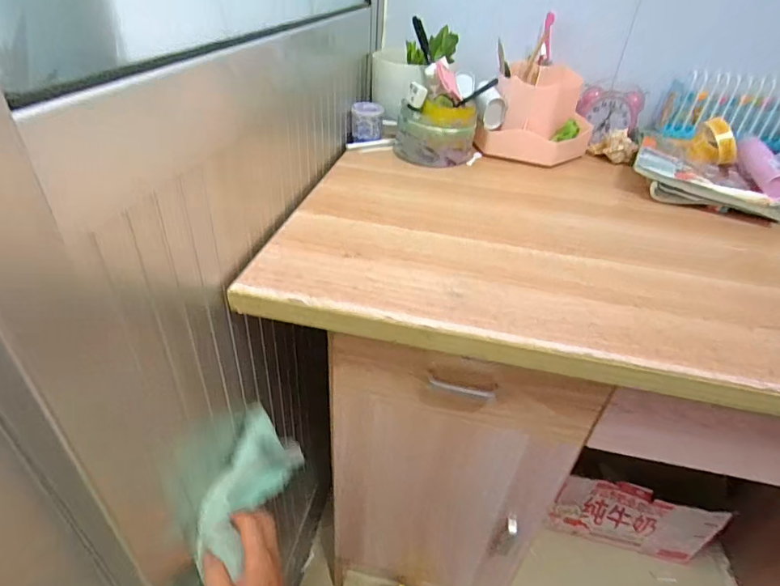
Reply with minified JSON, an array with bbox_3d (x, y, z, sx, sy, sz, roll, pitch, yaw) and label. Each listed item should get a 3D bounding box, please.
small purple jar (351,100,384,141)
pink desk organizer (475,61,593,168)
[{"bbox_3d":[-0.036,-0.272,0.728,0.047,0.053,0.040,0,38,-7],"label":"small purple jar"},{"bbox_3d":[0.231,-0.275,0.701,0.158,0.123,0.113,21,40,19],"label":"pink desk organizer"}]

